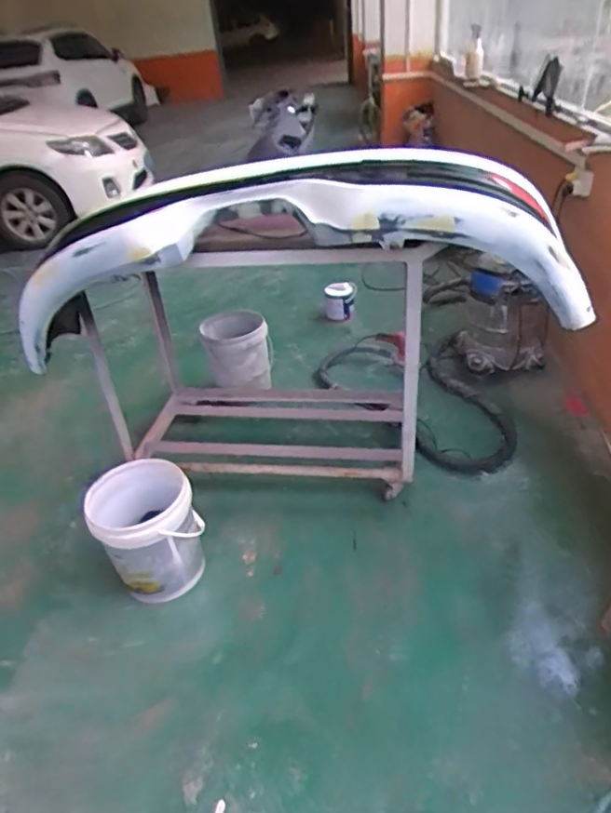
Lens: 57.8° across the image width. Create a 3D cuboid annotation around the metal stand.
[{"bbox_3d":[-0.154,-0.197,1.886,1.043,0.851,0.520,1,36,10],"label":"metal stand"}]

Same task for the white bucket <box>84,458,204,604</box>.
[{"bbox_3d":[-0.459,0.370,1.645,0.277,0.301,0.292,-4,35,3],"label":"white bucket"}]

